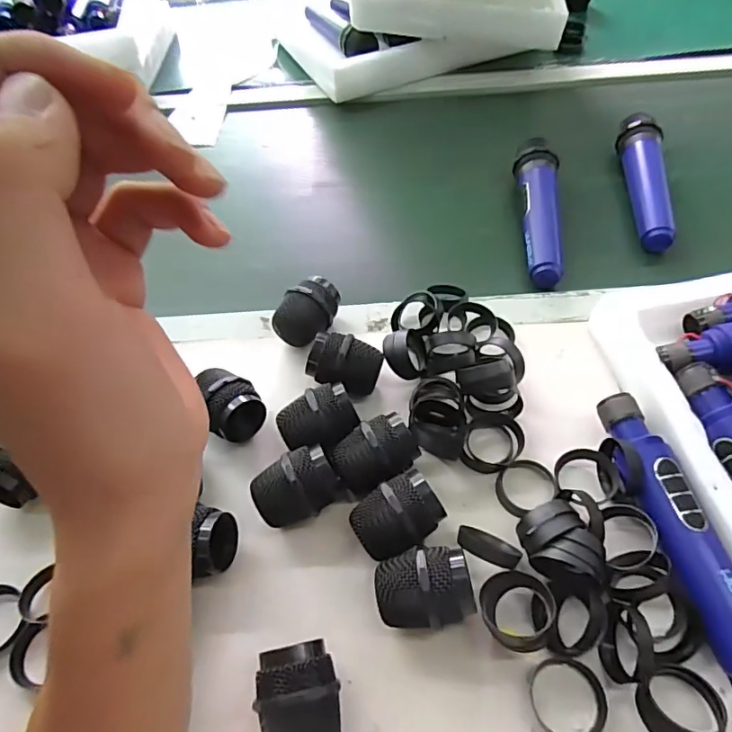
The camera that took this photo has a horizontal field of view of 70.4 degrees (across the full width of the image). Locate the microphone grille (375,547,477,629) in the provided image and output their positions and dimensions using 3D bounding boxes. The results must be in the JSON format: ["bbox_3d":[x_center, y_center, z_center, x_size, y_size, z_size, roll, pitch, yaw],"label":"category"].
[{"bbox_3d":[0.039,0.143,0.331,0.063,0.049,0.045,-7,54,-2],"label":"microphone grille"}]

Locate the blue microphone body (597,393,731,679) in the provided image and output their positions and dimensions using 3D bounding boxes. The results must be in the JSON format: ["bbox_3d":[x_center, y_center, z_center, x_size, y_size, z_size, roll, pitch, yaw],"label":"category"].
[{"bbox_3d":[0.207,0.105,0.351,0.034,0.038,0.189,-7,54,-2],"label":"blue microphone body"}]

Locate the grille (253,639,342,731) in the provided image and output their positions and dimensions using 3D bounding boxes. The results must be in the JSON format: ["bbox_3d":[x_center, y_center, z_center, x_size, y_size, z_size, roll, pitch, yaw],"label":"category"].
[{"bbox_3d":[-0.038,0.194,0.297,0.045,0.047,0.057,-10,54,-4],"label":"grille"}]

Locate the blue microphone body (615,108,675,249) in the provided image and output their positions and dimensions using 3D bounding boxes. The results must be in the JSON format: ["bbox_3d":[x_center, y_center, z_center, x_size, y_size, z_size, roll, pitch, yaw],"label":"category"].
[{"bbox_3d":[0.308,-0.210,0.571,0.043,0.043,0.199,9,55,9],"label":"blue microphone body"}]

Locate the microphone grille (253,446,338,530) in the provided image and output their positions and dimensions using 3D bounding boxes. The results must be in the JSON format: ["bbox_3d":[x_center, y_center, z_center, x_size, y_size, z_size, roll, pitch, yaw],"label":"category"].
[{"bbox_3d":[-0.052,0.087,0.370,0.056,0.044,0.053,-30,58,-18],"label":"microphone grille"}]

